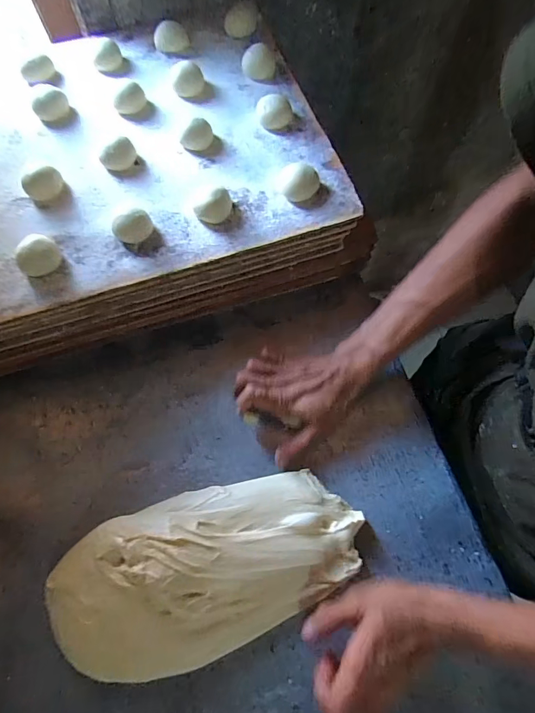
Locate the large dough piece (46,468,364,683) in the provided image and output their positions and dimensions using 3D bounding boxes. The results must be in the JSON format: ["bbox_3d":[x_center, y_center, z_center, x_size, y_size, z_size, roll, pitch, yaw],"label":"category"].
[{"bbox_3d":[-0.058,0.203,0.395,0.286,0.053,0.145,-21,69,-8],"label":"large dough piece"}]

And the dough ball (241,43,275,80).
[{"bbox_3d":[-0.011,-0.386,0.529,0.042,0.026,0.035,-3,69,1],"label":"dough ball"}]

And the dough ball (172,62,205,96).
[{"bbox_3d":[-0.101,-0.350,0.516,0.031,0.023,0.038,33,74,14],"label":"dough ball"}]

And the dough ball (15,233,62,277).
[{"bbox_3d":[-0.239,-0.104,0.424,0.042,0.025,0.035,-41,73,-12],"label":"dough ball"}]

